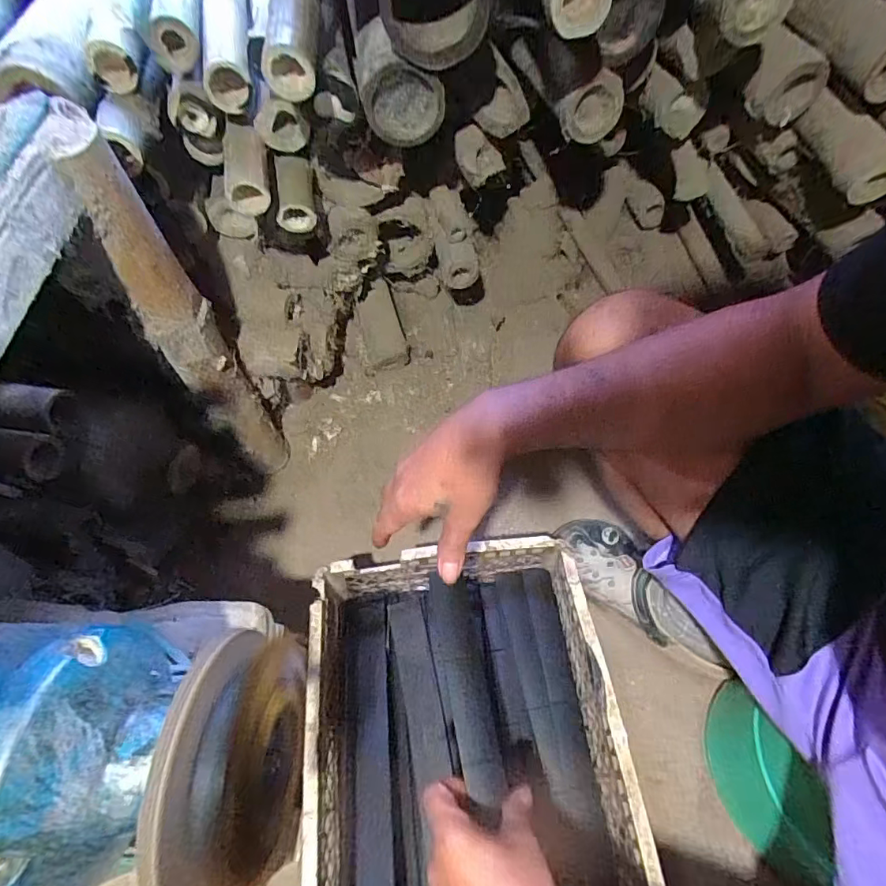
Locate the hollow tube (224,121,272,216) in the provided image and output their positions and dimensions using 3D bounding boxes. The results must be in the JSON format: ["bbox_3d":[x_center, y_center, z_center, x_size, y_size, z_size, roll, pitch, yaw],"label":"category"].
[{"bbox_3d":[-0.222,-0.308,0.558,0.051,0.039,0.085,-4,88,-1],"label":"hollow tube"}]

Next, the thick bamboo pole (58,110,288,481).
[{"bbox_3d":[-0.303,-0.118,0.618,0.073,0.489,0.080,-37,64,-20],"label":"thick bamboo pole"}]

